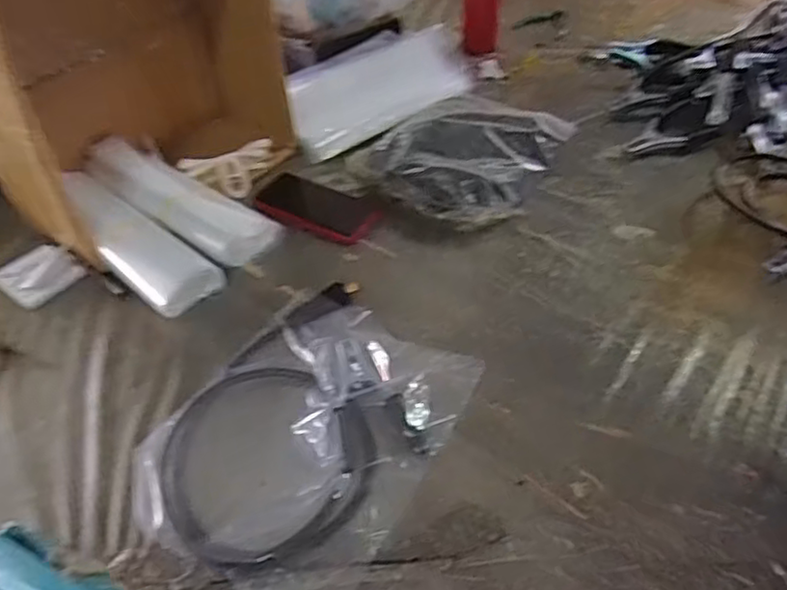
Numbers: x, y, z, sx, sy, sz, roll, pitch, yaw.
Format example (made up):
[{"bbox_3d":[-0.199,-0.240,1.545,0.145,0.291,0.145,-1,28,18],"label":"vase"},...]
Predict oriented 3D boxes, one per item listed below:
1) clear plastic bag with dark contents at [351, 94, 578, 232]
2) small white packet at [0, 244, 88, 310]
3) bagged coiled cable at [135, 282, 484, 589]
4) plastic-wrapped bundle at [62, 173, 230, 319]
[{"bbox_3d":[0.094,-0.198,0.933,0.219,0.065,0.257,25,51,27],"label":"clear plastic bag with dark contents"},{"bbox_3d":[-0.438,-0.030,0.821,0.095,0.025,0.080,29,53,29],"label":"small white packet"},{"bbox_3d":[-0.084,0.125,0.653,0.243,0.027,0.306,20,49,23],"label":"bagged coiled cable"},{"bbox_3d":[-0.327,-0.076,0.825,0.263,0.030,0.090,40,58,19],"label":"plastic-wrapped bundle"}]

